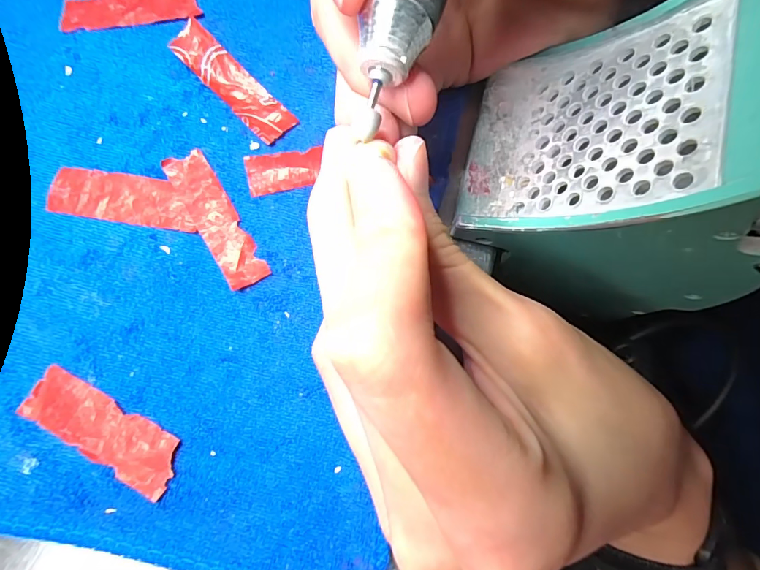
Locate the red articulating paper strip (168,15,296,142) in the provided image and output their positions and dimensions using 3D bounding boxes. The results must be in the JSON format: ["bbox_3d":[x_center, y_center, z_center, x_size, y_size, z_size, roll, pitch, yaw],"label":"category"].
[{"bbox_3d":[-0.059,-0.082,0.166,0.058,0.007,0.016,44,82,9],"label":"red articulating paper strip"}]

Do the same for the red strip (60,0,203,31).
[{"bbox_3d":[-0.106,-0.118,0.173,0.059,0.004,0.016,-6,79,0],"label":"red strip"}]

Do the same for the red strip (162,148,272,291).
[{"bbox_3d":[-0.063,-0.025,0.157,0.016,0.004,0.058,-31,81,-5],"label":"red strip"}]

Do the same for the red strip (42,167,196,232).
[{"bbox_3d":[-0.098,-0.034,0.158,0.057,0.004,0.019,8,79,3],"label":"red strip"}]

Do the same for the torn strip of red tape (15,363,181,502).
[{"bbox_3d":[-0.095,0.050,0.142,0.058,0.005,0.018,28,81,5],"label":"torn strip of red tape"}]

